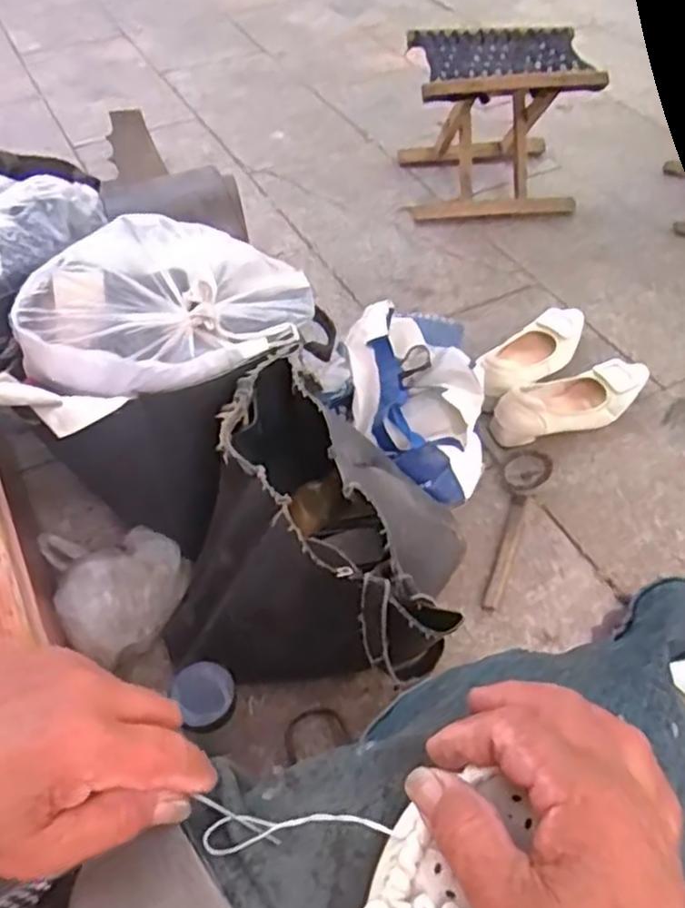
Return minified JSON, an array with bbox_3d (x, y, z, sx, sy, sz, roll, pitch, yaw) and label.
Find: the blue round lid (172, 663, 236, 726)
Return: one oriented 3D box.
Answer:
[{"bbox_3d":[-0.129,0.221,0.659,0.053,0.017,0.058,-1,52,1],"label":"blue round lid"}]

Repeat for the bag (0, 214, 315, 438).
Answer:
[{"bbox_3d":[-0.196,-0.149,0.724,0.354,0.110,0.184,-25,55,-17],"label":"bag"}]

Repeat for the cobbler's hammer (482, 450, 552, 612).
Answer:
[{"bbox_3d":[0.210,0.085,0.866,0.051,0.033,0.235,16,54,14],"label":"cobbler's hammer"}]

